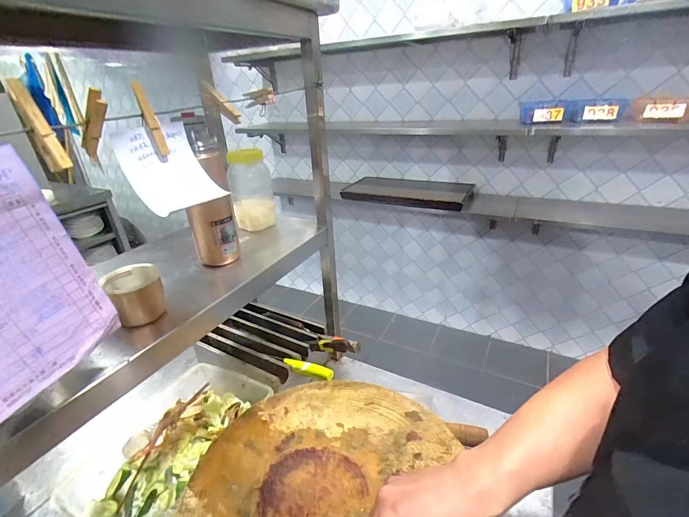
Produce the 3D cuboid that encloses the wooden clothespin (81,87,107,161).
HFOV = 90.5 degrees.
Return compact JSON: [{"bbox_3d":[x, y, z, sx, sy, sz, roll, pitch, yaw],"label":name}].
[{"bbox_3d":[-0.226,-0.120,0.307,0.013,0.074,0.009,41,36,0],"label":"wooden clothespin"}]

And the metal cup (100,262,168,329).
[{"bbox_3d":[-0.273,0.049,0.451,0.065,0.061,0.063,-21,32,-30],"label":"metal cup"}]

